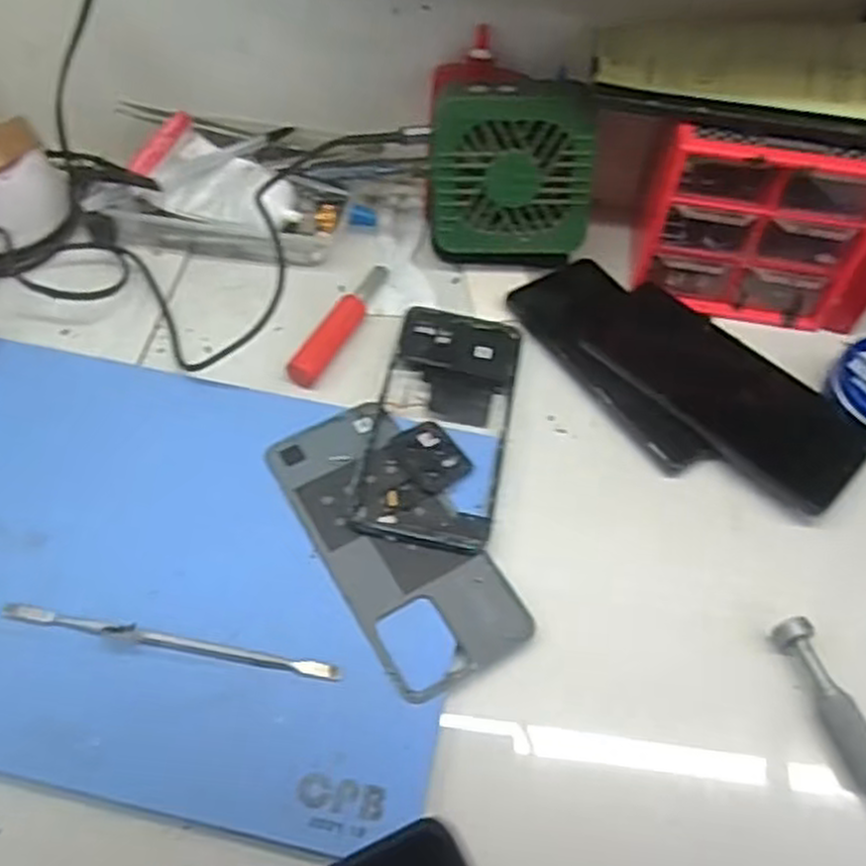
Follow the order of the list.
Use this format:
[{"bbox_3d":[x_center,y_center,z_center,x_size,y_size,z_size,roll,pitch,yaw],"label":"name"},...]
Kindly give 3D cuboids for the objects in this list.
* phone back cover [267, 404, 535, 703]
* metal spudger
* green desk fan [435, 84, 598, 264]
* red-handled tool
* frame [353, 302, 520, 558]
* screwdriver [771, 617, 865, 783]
[{"bbox_3d":[-0.021,0.052,0.408,0.072,0.009,0.159,-25,60,-21],"label":"phone back cover"},{"bbox_3d":[-0.121,0.095,0.365,0.157,0.005,0.008,11,54,3],"label":"metal spudger"},{"bbox_3d":[0.048,-0.161,0.498,0.096,0.116,0.045,5,37,-1],"label":"green desk fan"},{"bbox_3d":[-0.055,-0.070,0.490,0.015,0.012,0.105,25,56,13],"label":"red-handled tool"},{"bbox_3d":[0.006,-0.010,0.451,0.074,0.008,0.165,10,54,3],"label":"frame"},{"bbox_3d":[0.187,0.134,0.356,0.014,0.012,0.107,-11,56,-12],"label":"screwdriver"}]

